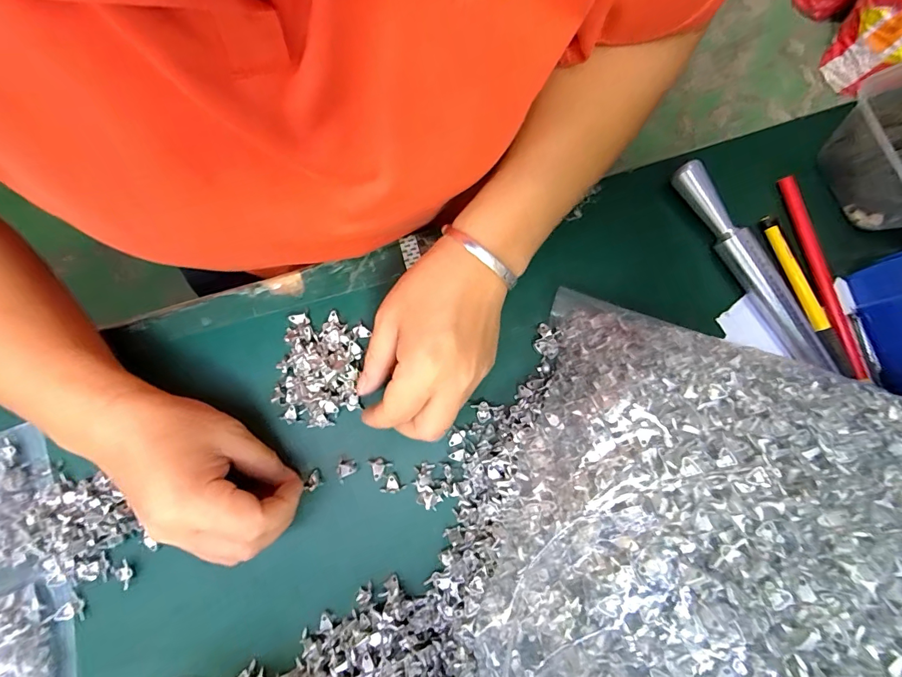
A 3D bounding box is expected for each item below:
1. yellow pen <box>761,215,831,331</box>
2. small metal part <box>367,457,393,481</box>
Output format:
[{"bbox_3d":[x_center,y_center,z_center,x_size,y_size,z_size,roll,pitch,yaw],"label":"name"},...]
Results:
[{"bbox_3d":[0.251,-0.048,0.312,0.012,0.007,0.090,-14,77,-4],"label":"yellow pen"},{"bbox_3d":[-0.048,0.088,0.290,0.015,0.004,0.014,0,81,-2],"label":"small metal part"}]

